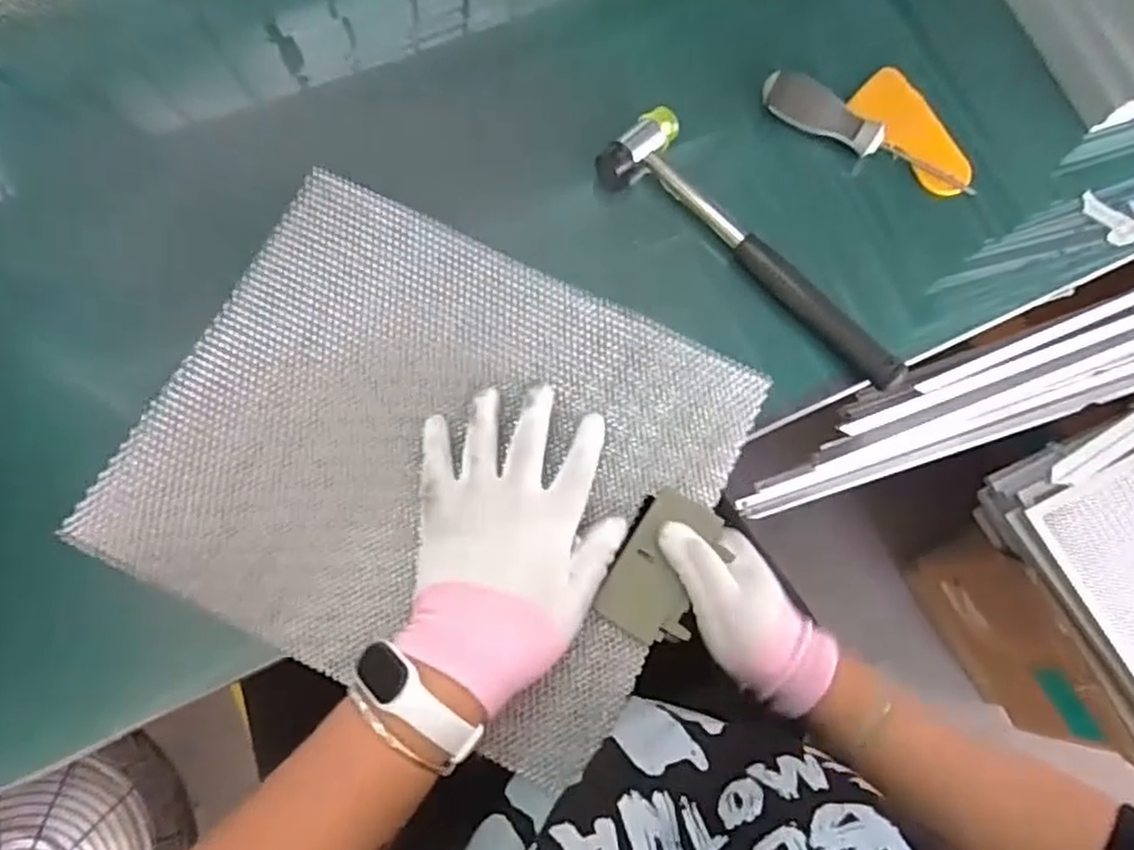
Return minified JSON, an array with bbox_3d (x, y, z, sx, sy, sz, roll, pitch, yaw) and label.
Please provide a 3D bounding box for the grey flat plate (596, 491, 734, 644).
[{"bbox_3d":[0.059,0.084,0.415,0.052,0.009,0.084,30,76,7],"label":"grey flat plate"}]

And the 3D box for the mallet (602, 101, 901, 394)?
[{"bbox_3d":[0.125,-0.115,0.463,0.240,0.024,0.059,44,78,10],"label":"mallet"}]

